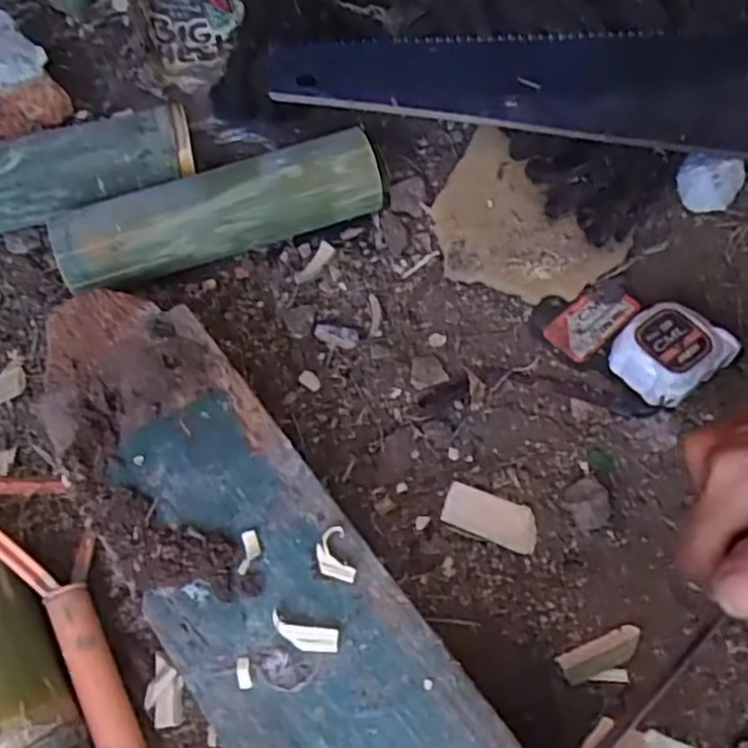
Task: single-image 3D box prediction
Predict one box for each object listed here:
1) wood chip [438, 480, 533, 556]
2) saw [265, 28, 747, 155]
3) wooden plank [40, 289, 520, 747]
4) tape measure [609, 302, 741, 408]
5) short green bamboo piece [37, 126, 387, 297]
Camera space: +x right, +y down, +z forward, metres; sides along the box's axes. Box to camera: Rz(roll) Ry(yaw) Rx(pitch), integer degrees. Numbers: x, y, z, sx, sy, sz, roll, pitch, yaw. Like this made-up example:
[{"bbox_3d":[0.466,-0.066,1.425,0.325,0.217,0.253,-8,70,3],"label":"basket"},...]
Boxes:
[{"bbox_3d":[0.071,0.087,0.432,0.056,0.005,0.027,16,65,10],"label":"wood chip"},{"bbox_3d":[0.192,-0.229,0.537,0.519,0.021,0.129,5,70,-3],"label":"saw"},{"bbox_3d":[-0.011,0.161,0.333,0.104,0.017,0.569,-35,67,-14],"label":"wooden plank"},{"bbox_3d":[0.193,-0.014,0.463,0.061,0.037,0.056,-33,67,-14],"label":"tape measure"},{"bbox_3d":[-0.107,-0.111,0.507,0.221,0.059,0.051,-20,64,-8],"label":"short green bamboo piece"}]

